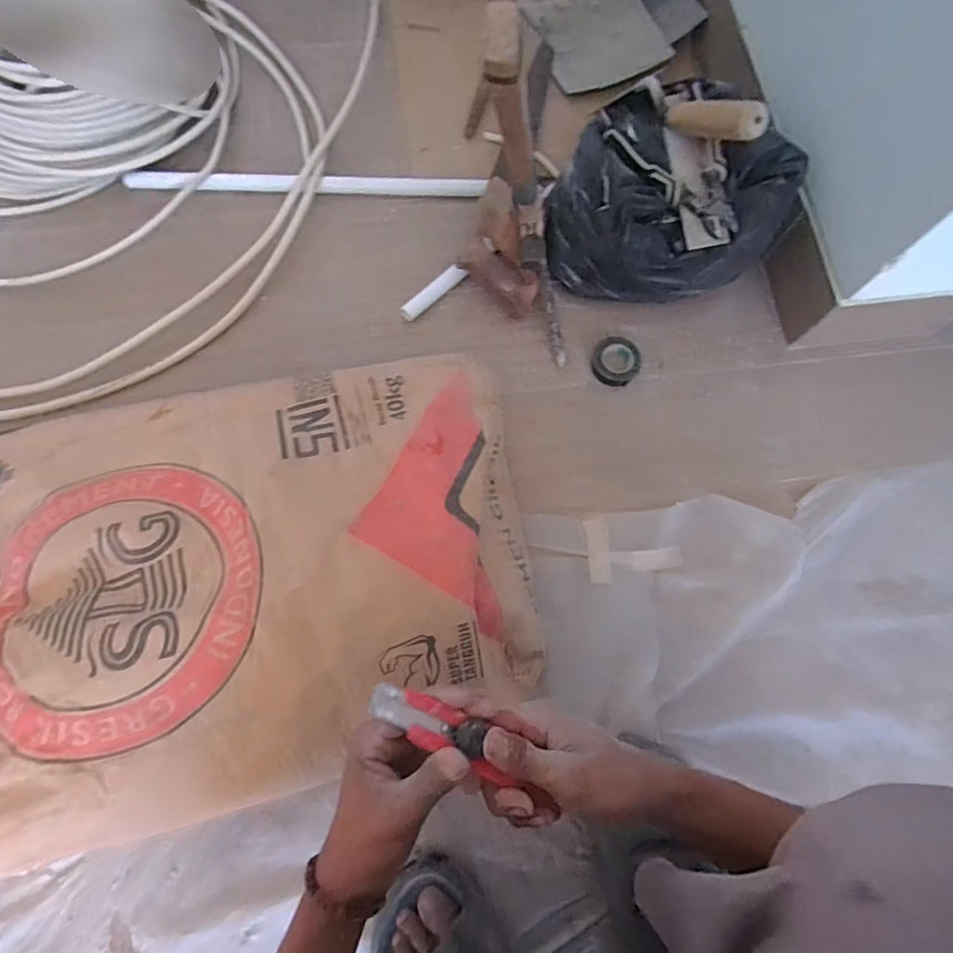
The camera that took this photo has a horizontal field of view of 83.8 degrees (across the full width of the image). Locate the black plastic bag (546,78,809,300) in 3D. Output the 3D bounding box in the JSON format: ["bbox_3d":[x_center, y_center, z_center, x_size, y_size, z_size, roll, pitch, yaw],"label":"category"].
[{"bbox_3d":[0.217,-0.312,0.622,0.242,0.157,0.219,36,77,9],"label":"black plastic bag"}]

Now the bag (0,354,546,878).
[{"bbox_3d":[-0.231,0.087,0.464,0.562,0.140,0.361,-11,75,-4],"label":"bag"}]

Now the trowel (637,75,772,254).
[{"bbox_3d":[0.232,-0.357,0.550,0.048,0.110,0.215,-10,75,-4],"label":"trowel"}]

